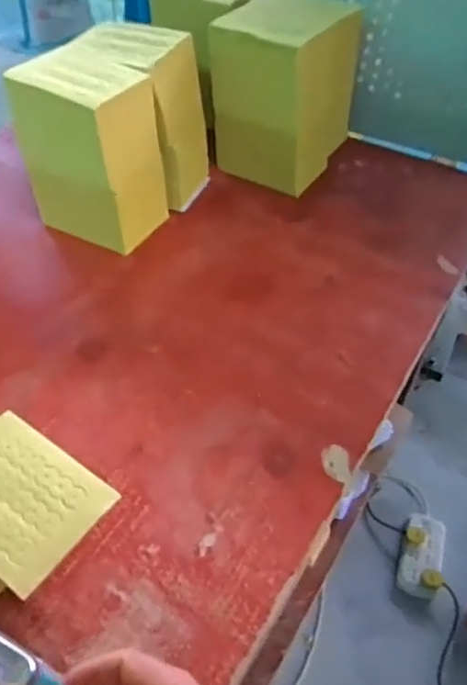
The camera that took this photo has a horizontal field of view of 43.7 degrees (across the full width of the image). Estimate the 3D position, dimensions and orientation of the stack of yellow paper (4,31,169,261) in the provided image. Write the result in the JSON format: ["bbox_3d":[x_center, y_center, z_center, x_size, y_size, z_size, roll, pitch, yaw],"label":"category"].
[{"bbox_3d":[-0.193,-0.269,0.829,0.166,0.230,0.130,26,52,19],"label":"stack of yellow paper"}]

